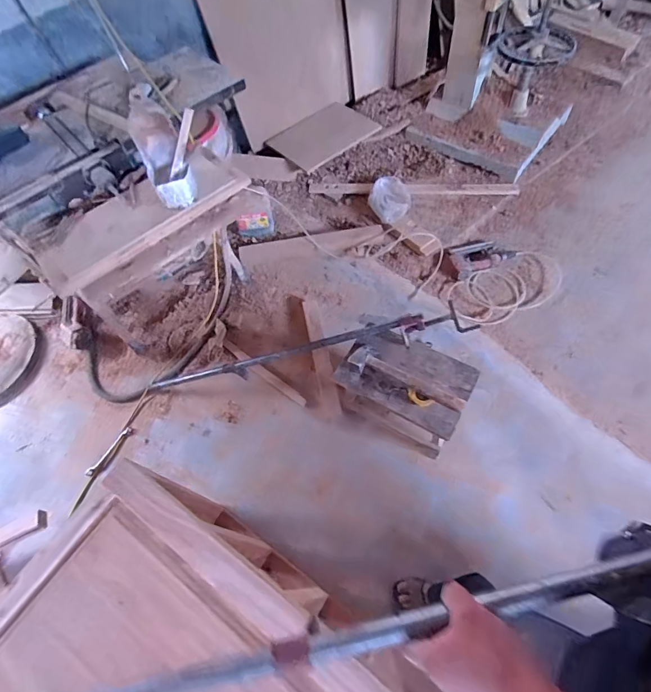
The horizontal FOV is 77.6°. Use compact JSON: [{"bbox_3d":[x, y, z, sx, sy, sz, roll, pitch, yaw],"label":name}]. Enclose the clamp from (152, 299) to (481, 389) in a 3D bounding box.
[{"bbox_3d":[-0.142,0.041,1.325,1.071,0.088,0.064,-13,59,21],"label":"clamp"}]

